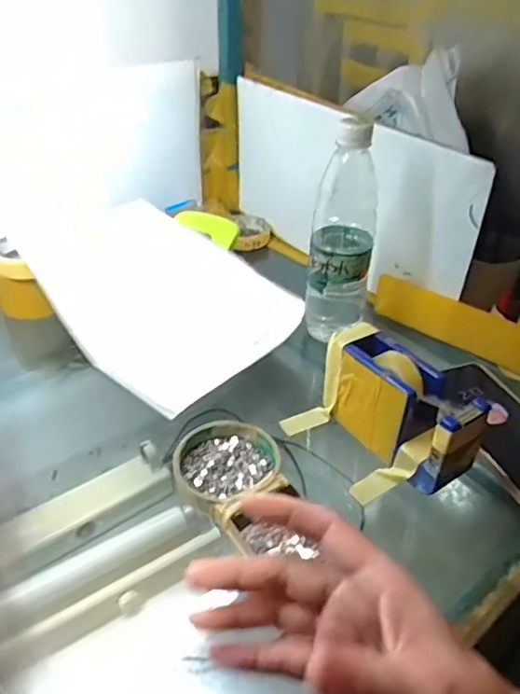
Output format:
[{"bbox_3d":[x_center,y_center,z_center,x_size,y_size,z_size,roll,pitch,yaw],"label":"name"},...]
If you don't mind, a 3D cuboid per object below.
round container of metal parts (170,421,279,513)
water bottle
[{"bbox_3d":[-0.026,0.093,0.420,0.081,0.017,0.077,-12,38,-18],"label":"round container of metal parts"},{"bbox_3d":[0.084,-0.114,0.534,0.062,0.213,0.066,7,36,8],"label":"water bottle"}]

